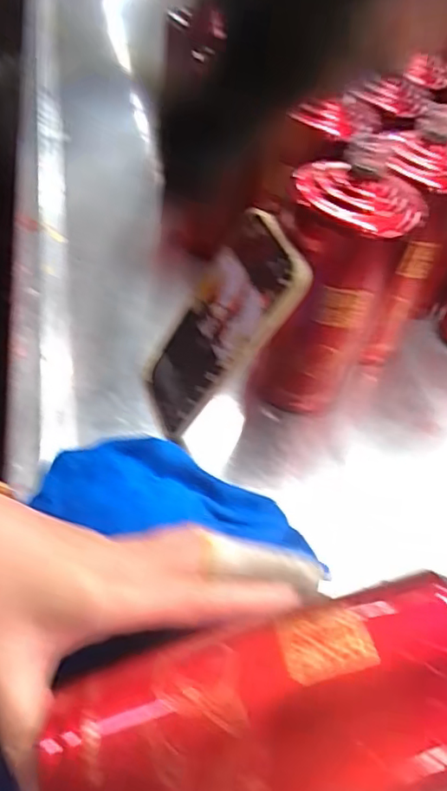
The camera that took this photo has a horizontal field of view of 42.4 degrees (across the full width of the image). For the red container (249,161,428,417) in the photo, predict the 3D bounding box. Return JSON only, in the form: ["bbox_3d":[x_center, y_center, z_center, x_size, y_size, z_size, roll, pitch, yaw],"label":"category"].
[{"bbox_3d":[0.072,-0.060,0.414,0.084,0.191,0.089,15,49,9],"label":"red container"}]

